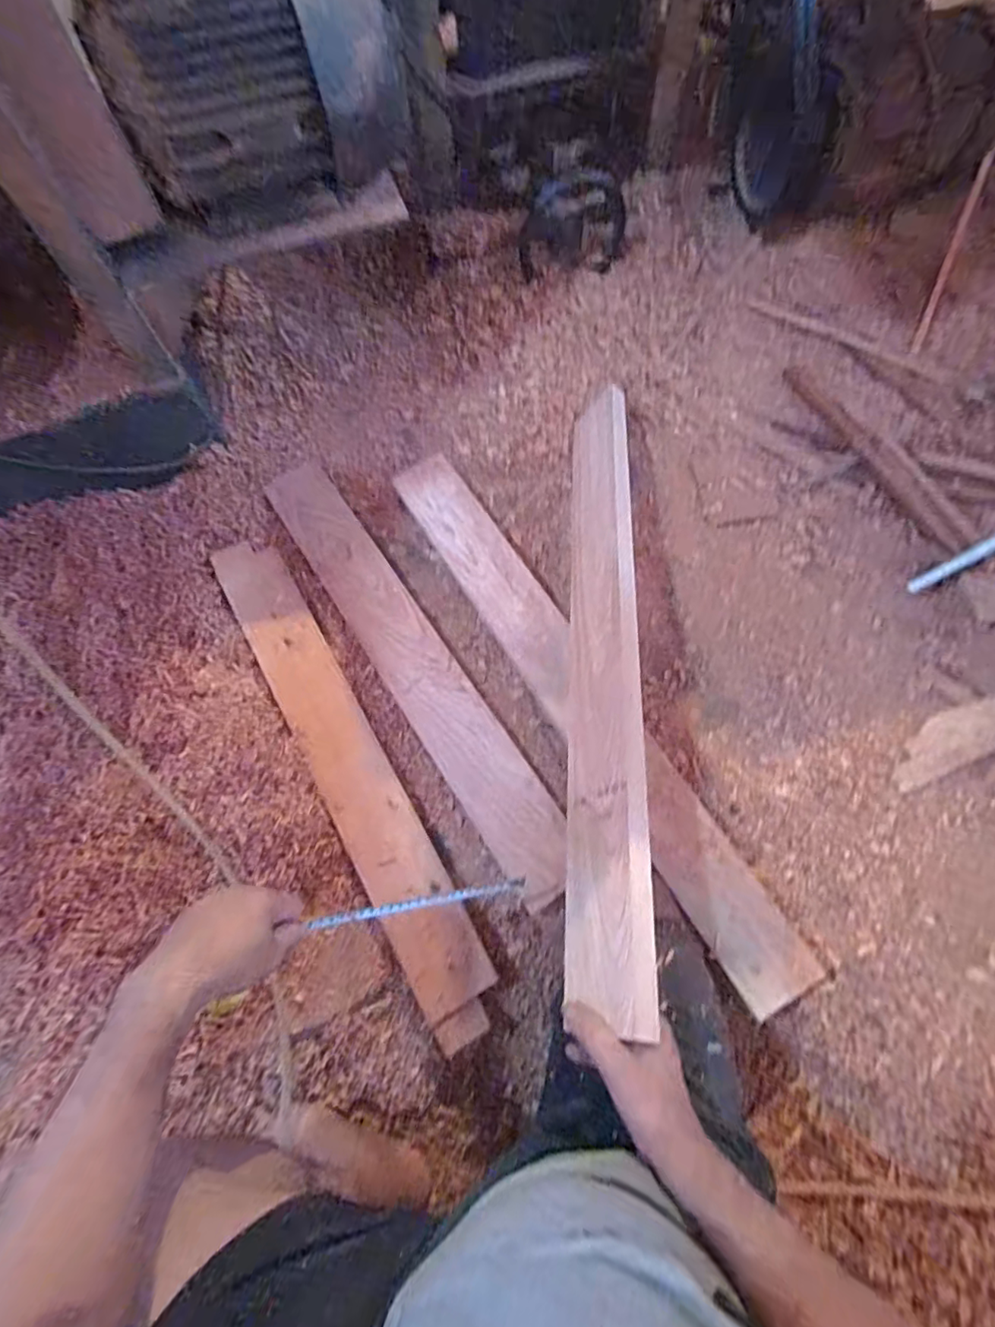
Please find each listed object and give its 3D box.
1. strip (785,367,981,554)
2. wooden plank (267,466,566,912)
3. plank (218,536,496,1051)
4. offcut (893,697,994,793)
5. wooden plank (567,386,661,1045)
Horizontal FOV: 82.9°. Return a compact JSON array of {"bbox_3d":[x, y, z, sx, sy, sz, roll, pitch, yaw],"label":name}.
[{"bbox_3d":[0.621,-0.346,0.929,0.048,0.026,0.412,-26,70,-8],"label":"strip"},{"bbox_3d":[-0.133,-0.011,0.850,0.108,0.032,0.769,-36,73,1],"label":"wooden plank"},{"bbox_3d":[-0.221,0.126,0.797,0.101,0.017,0.777,-30,71,-9],"label":"plank"},{"bbox_3d":[0.630,0.093,0.748,0.226,0.027,0.069,-34,70,12],"label":"offcut"},{"bbox_3d":[0.136,-0.044,0.724,0.023,0.110,0.849,25,55,-31],"label":"wooden plank"}]

